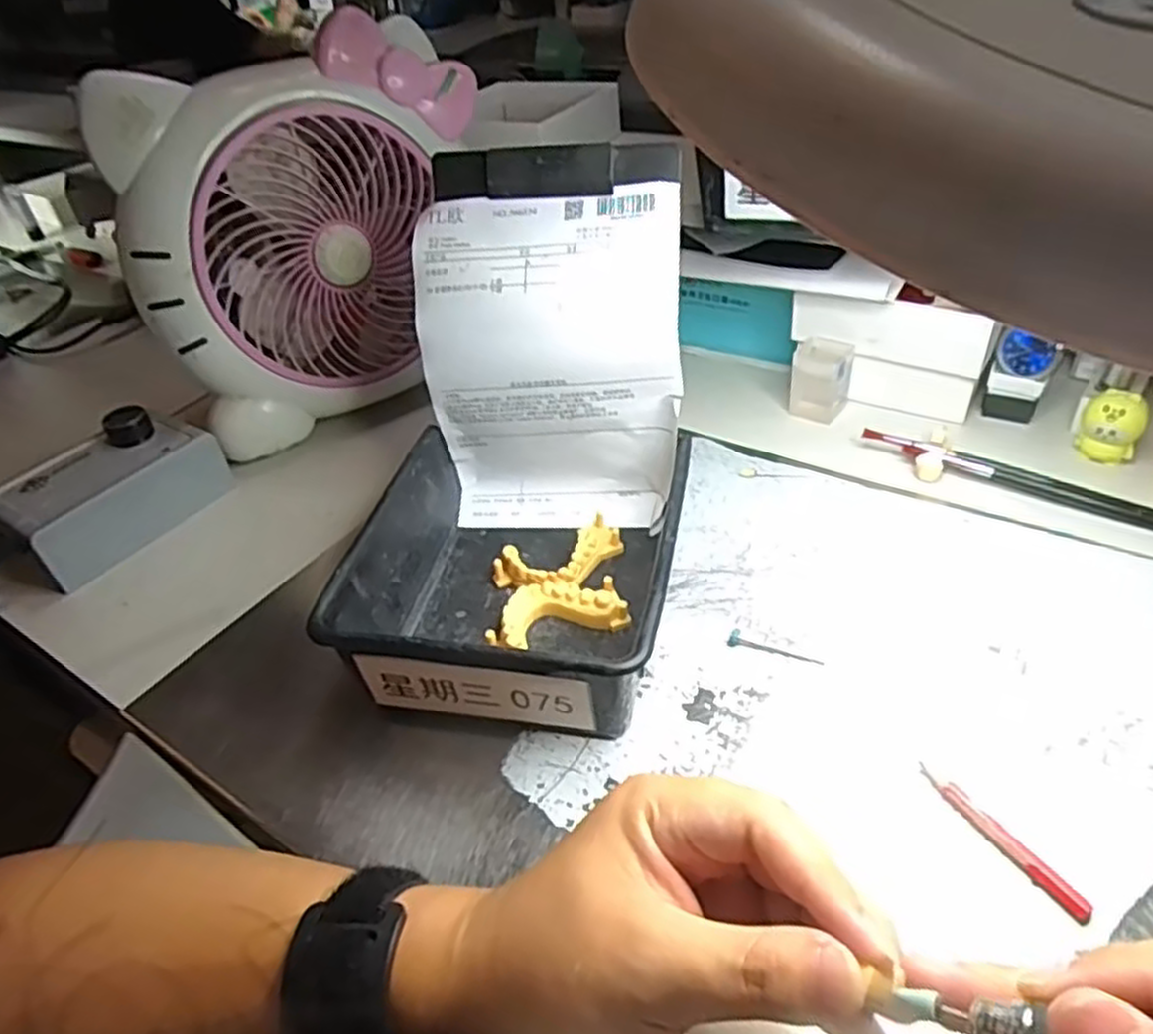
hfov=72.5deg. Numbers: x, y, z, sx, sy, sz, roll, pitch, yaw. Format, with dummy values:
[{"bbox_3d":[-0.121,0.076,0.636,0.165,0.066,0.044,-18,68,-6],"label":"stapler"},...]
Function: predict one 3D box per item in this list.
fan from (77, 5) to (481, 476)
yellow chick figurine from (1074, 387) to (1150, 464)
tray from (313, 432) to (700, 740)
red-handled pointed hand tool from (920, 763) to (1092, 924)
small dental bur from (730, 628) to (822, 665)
[{"bbox_3d":[-0.188,-0.202,0.578,0.089,0.233,0.257,26,50,34],"label":"fan"},{"bbox_3d":[0.332,-0.054,0.489,0.033,0.048,0.024,22,48,31],"label":"yellow chick figurine"},{"bbox_3d":[-0.029,0.028,0.421,0.162,0.063,0.170,4,39,14],"label":"tray"},{"bbox_3d":[0.171,0.130,0.319,0.008,0.006,0.075,-26,43,-21],"label":"red-handled pointed hand tool"},{"bbox_3d":[0.103,0.068,0.407,0.048,0.005,0.008,10,43,20],"label":"small dental bur"}]

